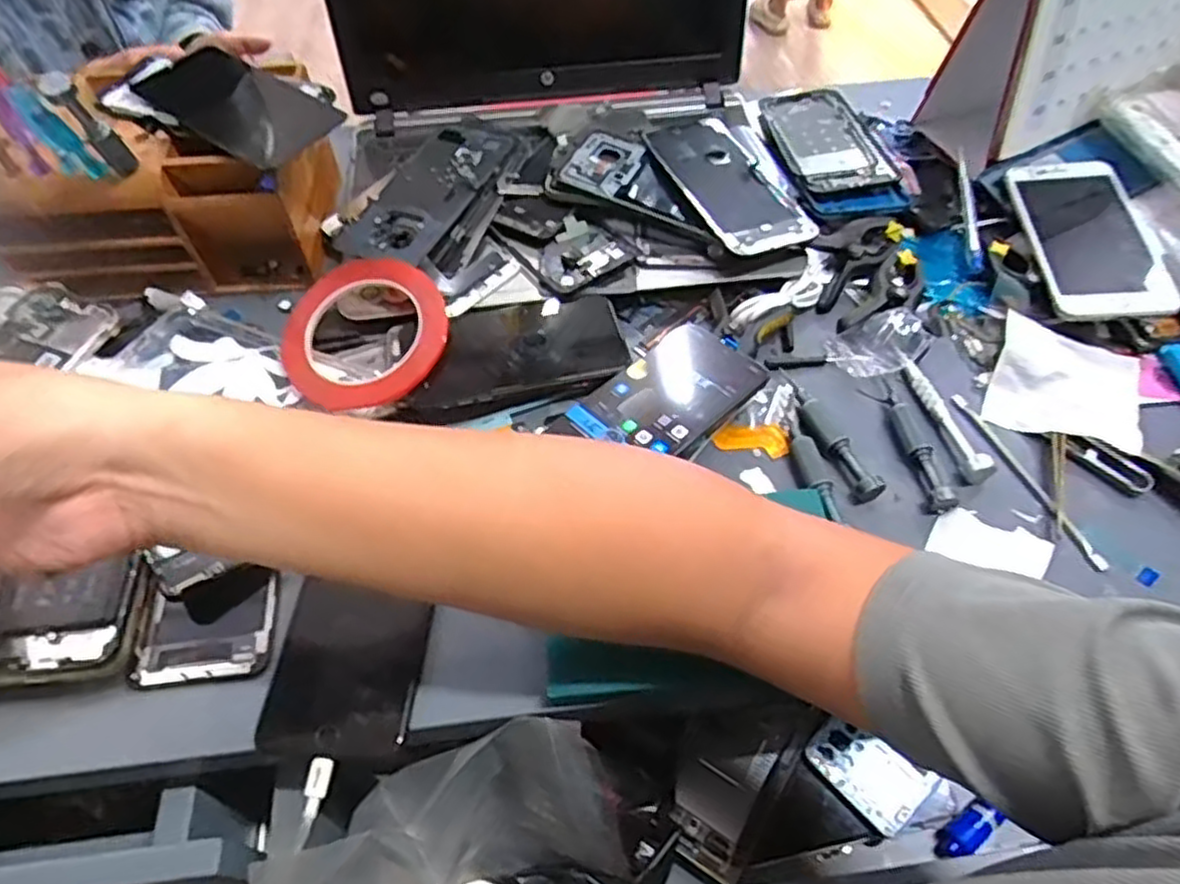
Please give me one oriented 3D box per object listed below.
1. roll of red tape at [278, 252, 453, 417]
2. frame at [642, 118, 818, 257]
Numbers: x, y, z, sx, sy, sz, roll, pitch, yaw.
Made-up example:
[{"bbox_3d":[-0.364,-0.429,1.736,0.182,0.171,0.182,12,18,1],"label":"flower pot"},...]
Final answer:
[{"bbox_3d":[-0.152,-0.074,0.491,0.111,0.015,0.110,-2,68,4],"label":"roll of red tape"},{"bbox_3d":[0.103,-0.202,0.557,0.076,0.010,0.158,-21,57,-13],"label":"frame"}]

